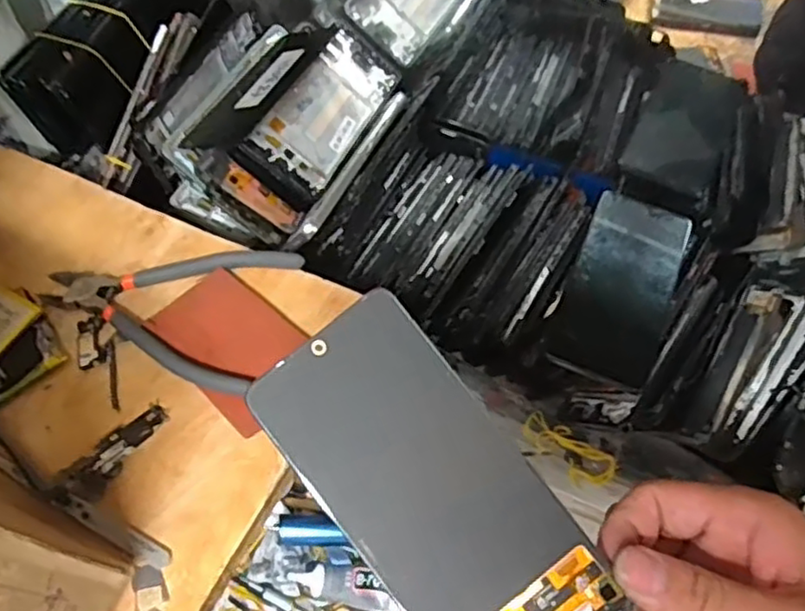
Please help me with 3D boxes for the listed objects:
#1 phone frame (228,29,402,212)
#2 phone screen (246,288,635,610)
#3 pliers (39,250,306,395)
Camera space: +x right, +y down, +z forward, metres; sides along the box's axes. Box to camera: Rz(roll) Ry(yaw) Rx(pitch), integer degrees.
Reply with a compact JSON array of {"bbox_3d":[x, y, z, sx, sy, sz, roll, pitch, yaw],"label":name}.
[{"bbox_3d":[-0.060,-0.148,0.531,0.065,0.009,0.159,41,60,-15],"label":"phone frame"},{"bbox_3d":[0.013,0.074,0.265,0.071,0.005,0.156,-38,84,-6],"label":"phone screen"},{"bbox_3d":[-0.141,-0.007,0.399,0.144,0.011,0.094,14,60,10],"label":"pliers"}]

